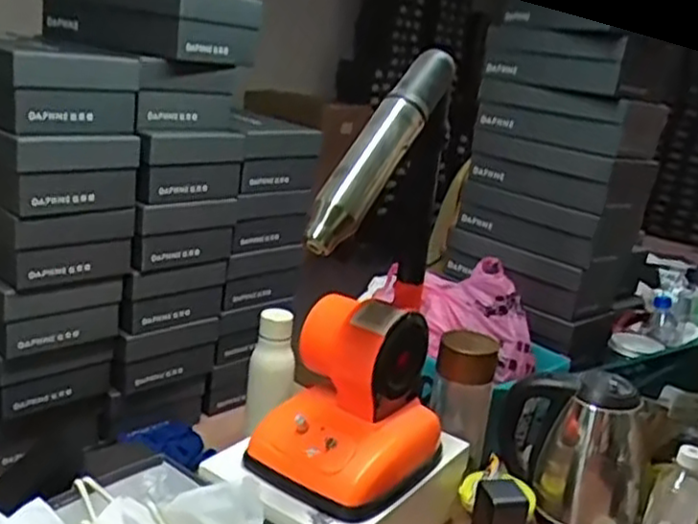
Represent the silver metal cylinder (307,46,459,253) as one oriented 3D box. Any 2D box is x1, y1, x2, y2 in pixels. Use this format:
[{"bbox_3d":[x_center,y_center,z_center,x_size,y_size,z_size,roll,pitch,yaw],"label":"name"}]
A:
[{"bbox_3d":[0.030,-0.129,0.778,0.051,0.275,0.062,19,-22,35],"label":"silver metal cylinder"}]

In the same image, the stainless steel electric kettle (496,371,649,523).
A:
[{"bbox_3d":[0.316,0.260,1.013,0.199,0.218,0.135,20,22,36],"label":"stainless steel electric kettle"}]

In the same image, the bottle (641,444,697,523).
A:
[{"bbox_3d":[0.415,0.310,0.922,0.068,0.154,0.068,16,19,26],"label":"bottle"}]

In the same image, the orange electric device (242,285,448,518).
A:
[{"bbox_3d":[0.006,0.155,0.898,0.169,0.202,0.211,18,21,33],"label":"orange electric device"}]

